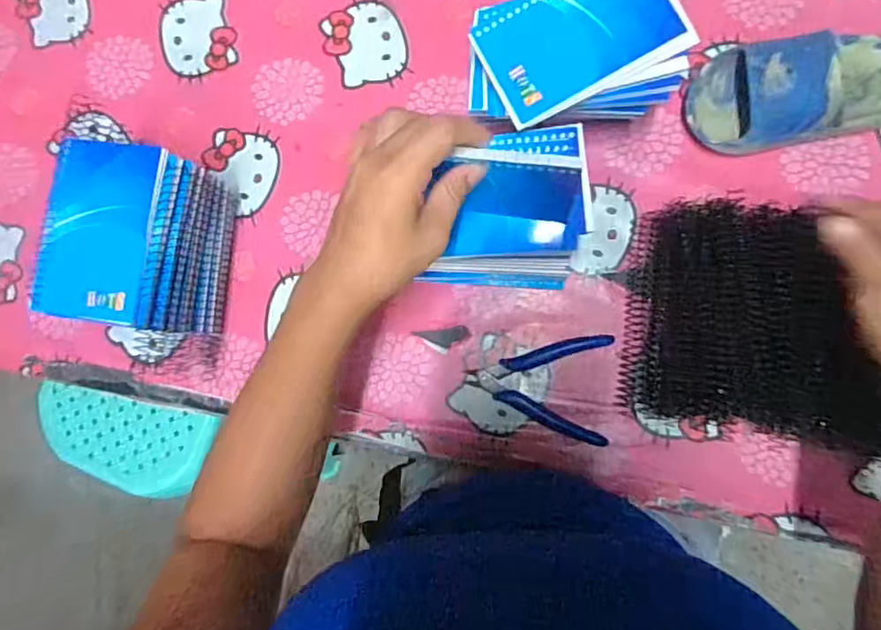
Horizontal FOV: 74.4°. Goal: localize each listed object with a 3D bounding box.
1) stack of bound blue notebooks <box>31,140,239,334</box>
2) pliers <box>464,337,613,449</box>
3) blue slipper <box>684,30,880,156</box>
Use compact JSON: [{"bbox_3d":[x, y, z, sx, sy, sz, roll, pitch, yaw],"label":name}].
[{"bbox_3d":[-0.237,-0.056,0.472,0.098,0.113,0.136,6,85,8],"label":"stack of bound blue notebooks"},{"bbox_3d":[0.080,0.054,0.476,0.113,0.011,0.085,8,86,8],"label":"pliers"},{"bbox_3d":[0.288,-0.175,0.451,0.173,0.057,0.084,-6,84,7],"label":"blue slipper"}]

